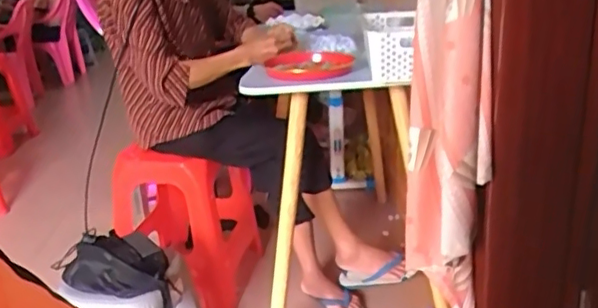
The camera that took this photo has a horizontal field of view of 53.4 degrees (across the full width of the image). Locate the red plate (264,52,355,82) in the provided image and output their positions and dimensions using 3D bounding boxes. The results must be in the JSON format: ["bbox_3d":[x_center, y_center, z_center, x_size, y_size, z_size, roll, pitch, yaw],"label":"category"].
[{"bbox_3d":[0.025,-0.216,1.427,0.207,0.027,0.208,-3,23,1],"label":"red plate"}]

